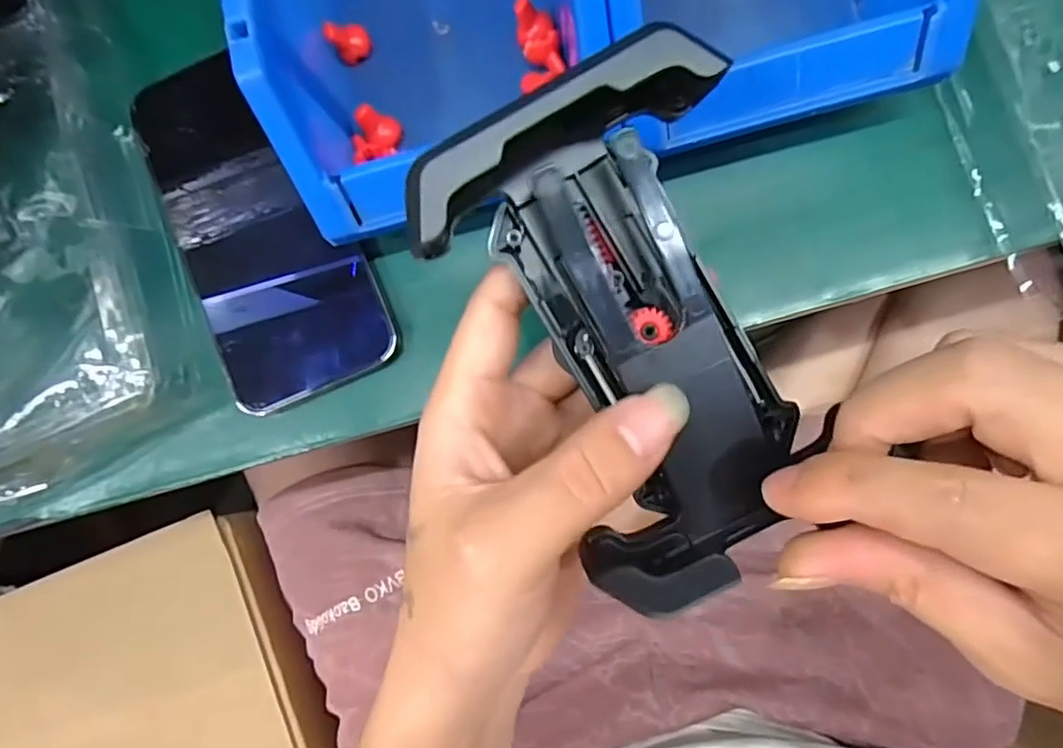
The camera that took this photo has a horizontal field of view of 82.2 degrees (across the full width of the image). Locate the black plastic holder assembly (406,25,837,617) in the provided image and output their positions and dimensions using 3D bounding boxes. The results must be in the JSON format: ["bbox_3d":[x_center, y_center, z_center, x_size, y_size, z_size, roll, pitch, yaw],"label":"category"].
[{"bbox_3d":[0.026,-0.012,0.163,0.079,0.048,0.134,-19,99,5],"label":"black plastic holder assembly"}]

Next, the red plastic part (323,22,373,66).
[{"bbox_3d":[-0.080,-0.148,0.267,0.015,0.018,0.014,-1,85,7],"label":"red plastic part"}]

